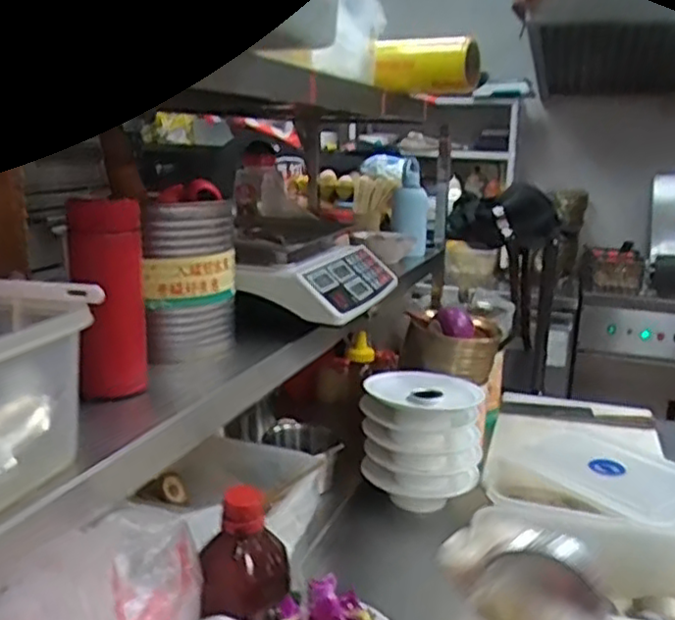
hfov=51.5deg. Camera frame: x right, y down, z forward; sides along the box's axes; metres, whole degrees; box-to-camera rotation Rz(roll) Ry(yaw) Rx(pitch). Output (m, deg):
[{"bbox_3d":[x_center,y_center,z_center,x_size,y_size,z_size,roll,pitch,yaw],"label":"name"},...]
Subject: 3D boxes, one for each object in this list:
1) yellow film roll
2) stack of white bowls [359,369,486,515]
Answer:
[{"bbox_3d":[0.156,-0.426,1.220,0.196,0.086,0.078,14,19,41],"label":"yellow film roll"},{"bbox_3d":[0.153,0.226,1.240,0.192,0.210,0.162,8,15,22],"label":"stack of white bowls"}]

